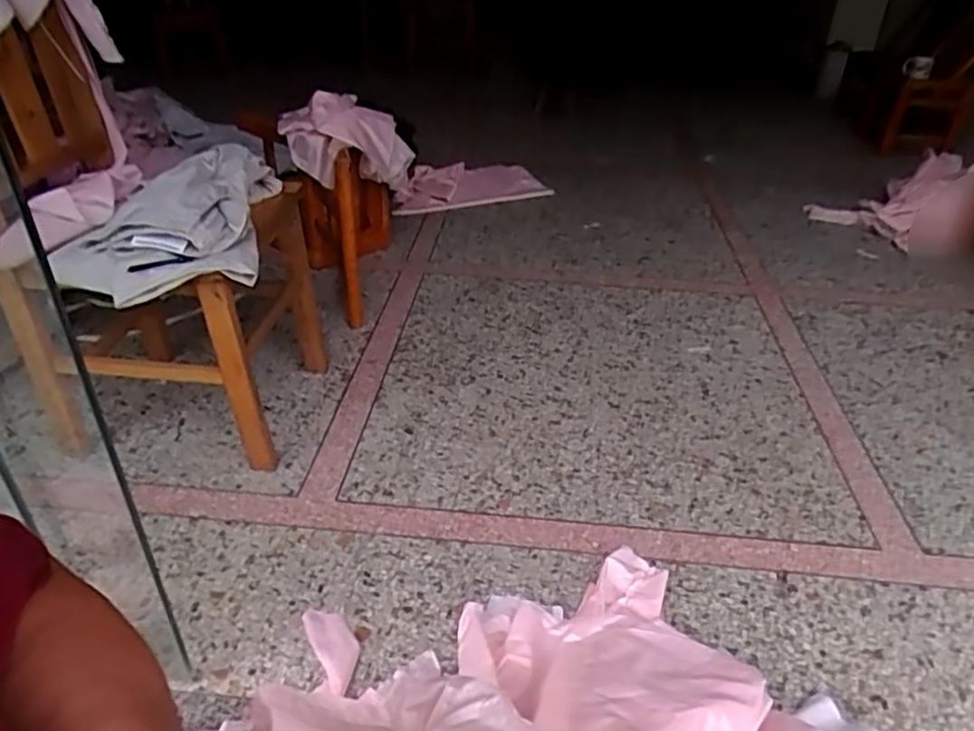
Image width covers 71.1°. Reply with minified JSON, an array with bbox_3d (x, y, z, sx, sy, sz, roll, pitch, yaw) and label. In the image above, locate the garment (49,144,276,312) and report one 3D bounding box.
[{"bbox_3d":[-0.506,-0.244,1.098,0.287,0.112,0.346,-3,34,-7],"label":"garment"}]

